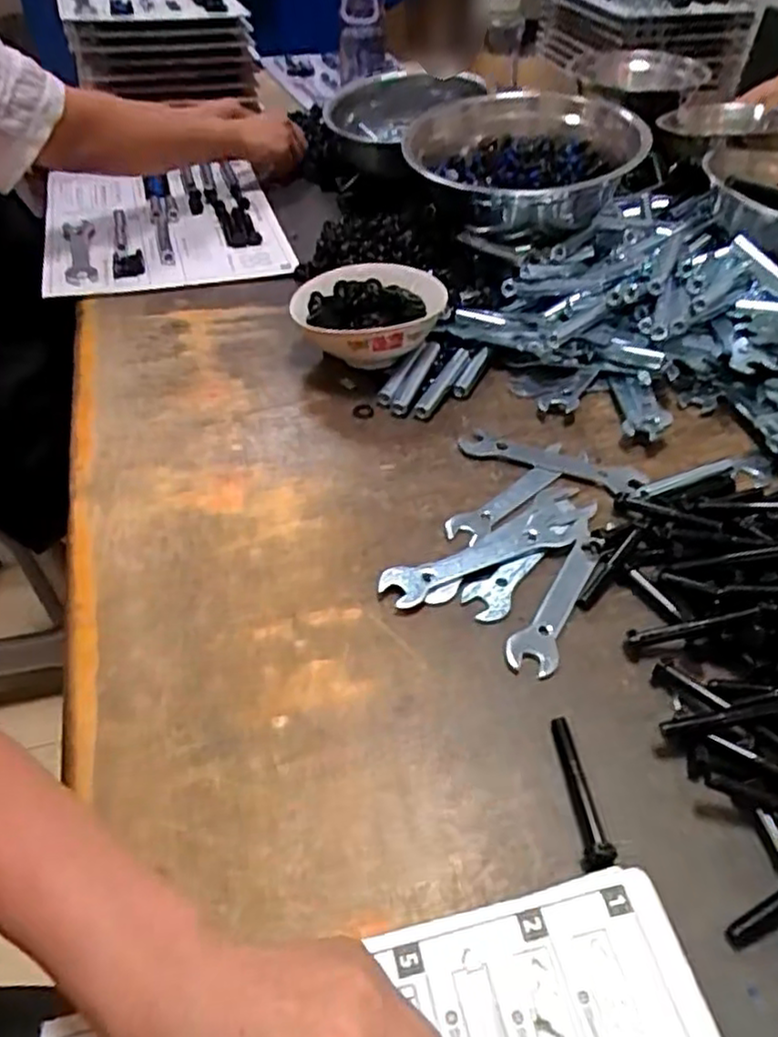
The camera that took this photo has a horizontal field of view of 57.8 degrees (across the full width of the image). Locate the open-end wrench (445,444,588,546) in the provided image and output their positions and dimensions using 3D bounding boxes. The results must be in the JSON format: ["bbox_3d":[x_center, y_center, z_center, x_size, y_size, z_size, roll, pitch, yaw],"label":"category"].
[{"bbox_3d":[0.102,-0.021,0.553,0.032,0.009,0.145,35,53,30],"label":"open-end wrench"}]

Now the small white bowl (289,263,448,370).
[{"bbox_3d":[-0.017,-0.181,0.657,0.135,0.059,0.129,1,43,-1],"label":"small white bowl"}]

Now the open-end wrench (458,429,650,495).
[{"bbox_3d":[0.135,-0.049,0.583,0.148,0.005,0.036,15,45,14],"label":"open-end wrench"}]

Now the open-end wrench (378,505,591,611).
[{"bbox_3d":[0.071,0.025,0.502,0.161,0.008,0.032,-21,48,-22],"label":"open-end wrench"}]

